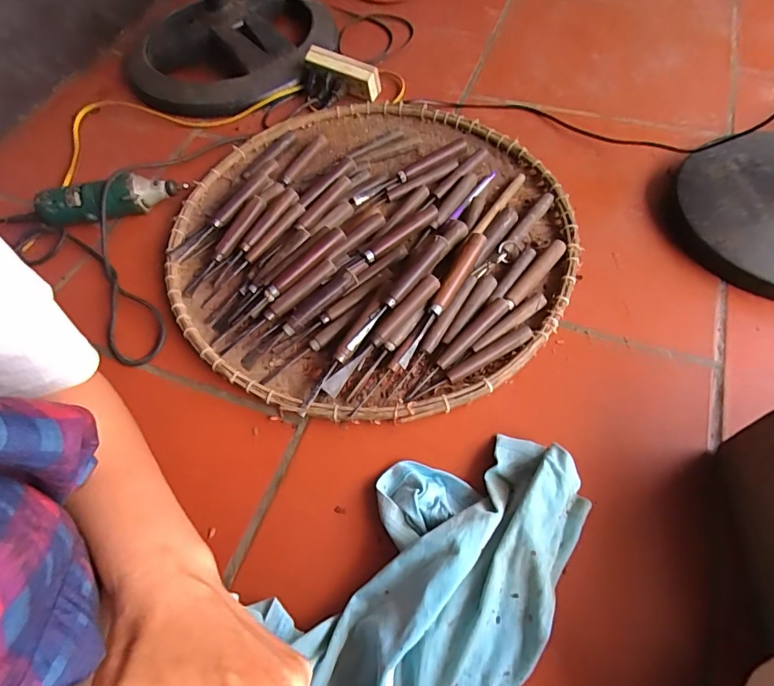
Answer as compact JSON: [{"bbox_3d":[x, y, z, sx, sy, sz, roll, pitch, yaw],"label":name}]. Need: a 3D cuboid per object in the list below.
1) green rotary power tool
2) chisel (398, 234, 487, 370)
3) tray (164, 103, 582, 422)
[{"bbox_3d":[-0.398,-0.206,0.672,0.198,0.050,0.042,-14,60,-5],"label":"green rotary power tool"},{"bbox_3d":[0.067,-0.053,0.546,0.018,0.032,0.192,27,65,17],"label":"chisel"},{"bbox_3d":[-0.028,-0.152,0.617,0.518,0.051,0.510,-1,60,2],"label":"tray"}]

